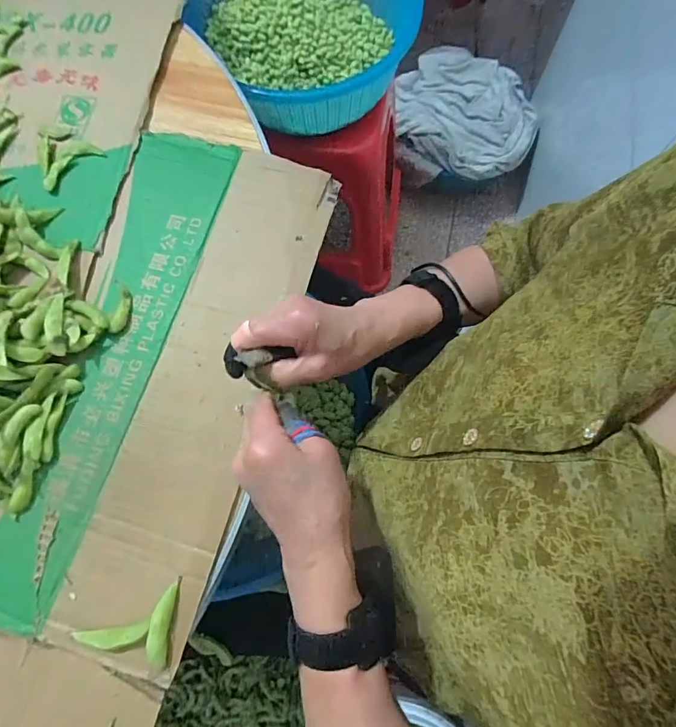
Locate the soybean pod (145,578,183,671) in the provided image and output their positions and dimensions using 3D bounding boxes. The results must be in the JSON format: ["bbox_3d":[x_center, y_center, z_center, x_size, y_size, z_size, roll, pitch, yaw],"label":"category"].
[{"bbox_3d":[-0.136,0.201,0.331,0.016,0.010,0.060,4,61,3],"label":"soybean pod"}]

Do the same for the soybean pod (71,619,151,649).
[{"bbox_3d":[-0.176,0.213,0.331,0.058,0.009,0.015,-9,73,-1],"label":"soybean pod"}]

